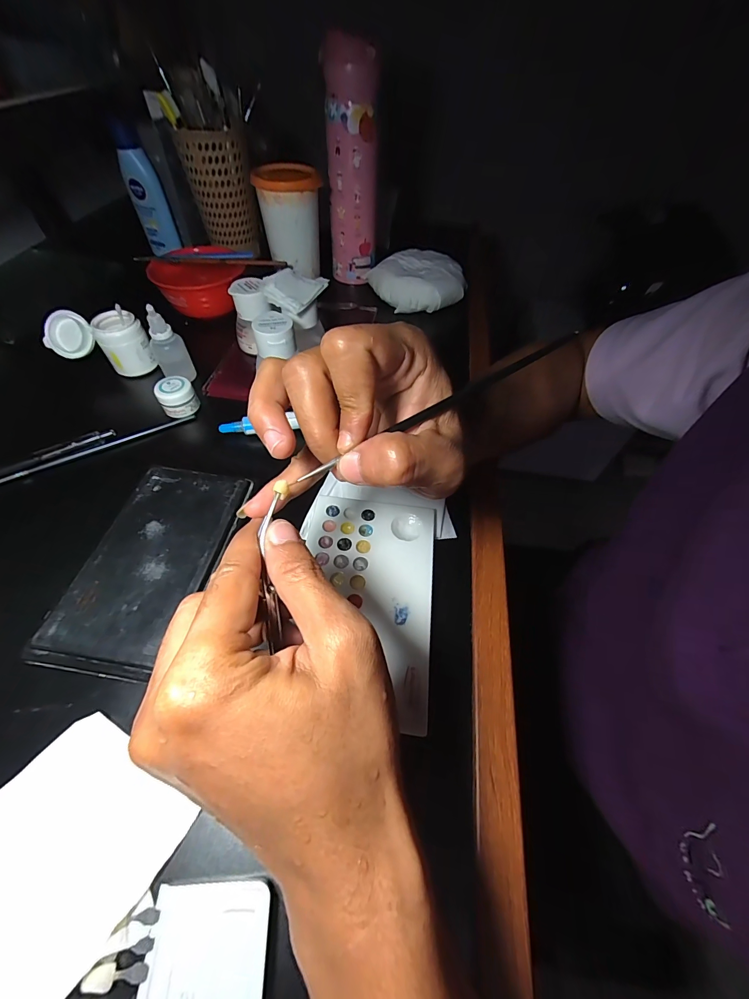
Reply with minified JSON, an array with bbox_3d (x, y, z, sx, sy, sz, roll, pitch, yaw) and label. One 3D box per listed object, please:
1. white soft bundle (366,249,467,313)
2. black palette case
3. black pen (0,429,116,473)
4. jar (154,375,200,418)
[{"bbox_3d":[0.061,-0.293,0.490,0.104,0.033,0.106,-24,59,-20],"label":"white soft bundle"},{"bbox_3d":[-0.153,0.039,0.253,0.084,0.007,0.150,9,57,4],"label":"black palette case"},{"bbox_3d":[-0.292,-0.033,0.309,0.129,0.009,0.010,-31,63,-21],"label":"black pen"},{"bbox_3d":[-0.189,-0.098,0.348,0.032,0.026,0.030,1,57,-2],"label":"jar"}]

